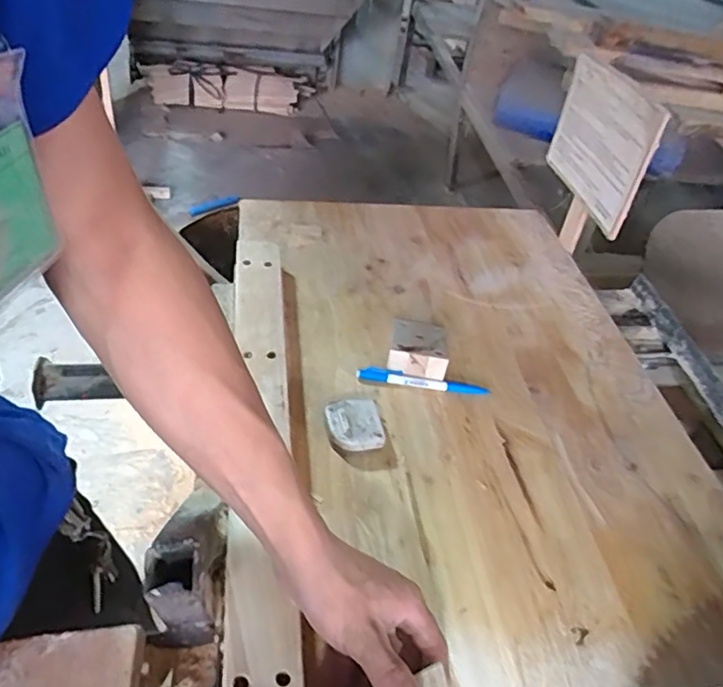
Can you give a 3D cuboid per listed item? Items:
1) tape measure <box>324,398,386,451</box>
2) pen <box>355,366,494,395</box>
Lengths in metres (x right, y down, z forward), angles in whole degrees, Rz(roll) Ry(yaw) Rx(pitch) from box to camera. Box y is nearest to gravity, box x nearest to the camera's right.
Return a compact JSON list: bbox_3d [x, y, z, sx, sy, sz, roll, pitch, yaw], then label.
[{"bbox_3d":[-0.007,0.078,0.537,0.049,0.024,0.054,-3,46,-10],"label":"tape measure"},{"bbox_3d":[0.063,0.038,0.596,0.135,0.014,0.012,9,43,-2],"label":"pen"}]

